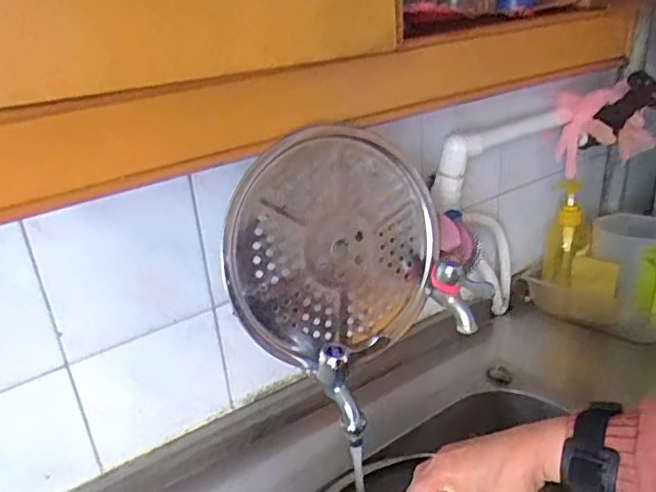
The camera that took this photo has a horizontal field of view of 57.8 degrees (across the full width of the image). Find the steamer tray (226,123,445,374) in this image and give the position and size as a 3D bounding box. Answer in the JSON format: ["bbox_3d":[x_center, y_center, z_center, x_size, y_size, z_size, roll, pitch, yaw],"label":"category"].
[{"bbox_3d":[0.012,-0.005,0.562,0.221,0.203,0.010,-14,11,-28],"label":"steamer tray"}]

